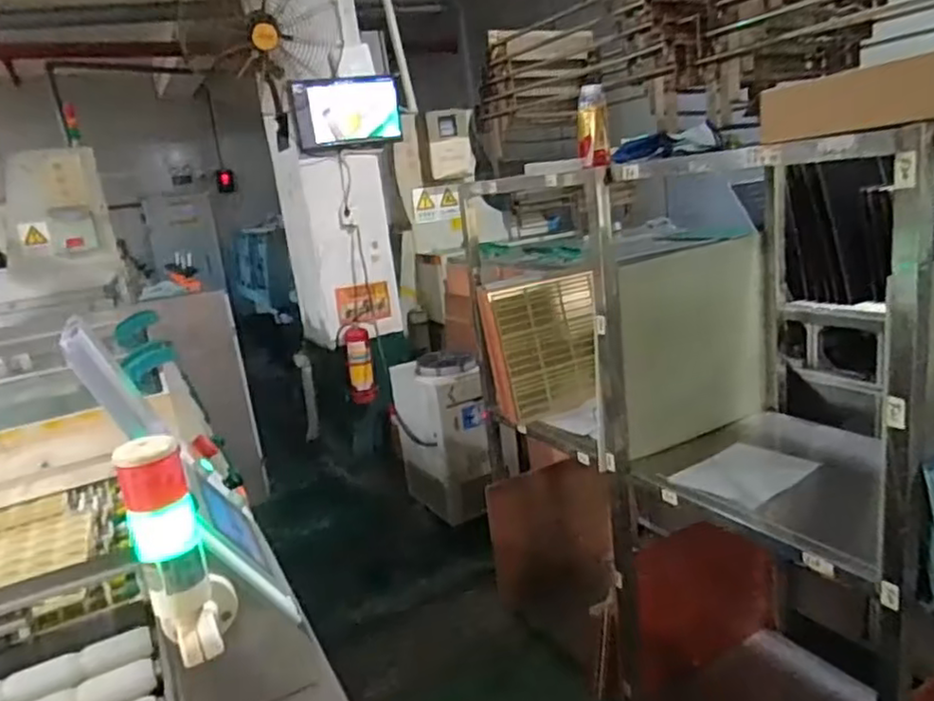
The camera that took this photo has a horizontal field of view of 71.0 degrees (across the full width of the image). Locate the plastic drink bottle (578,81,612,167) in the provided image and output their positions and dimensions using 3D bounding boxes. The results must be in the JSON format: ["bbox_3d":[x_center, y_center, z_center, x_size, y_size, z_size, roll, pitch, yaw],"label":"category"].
[{"bbox_3d":[0.298,-0.529,1.544,0.071,0.178,0.060,-5,14,10],"label":"plastic drink bottle"}]

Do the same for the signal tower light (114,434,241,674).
[{"bbox_3d":[-0.257,0.174,0.583,0.059,0.204,0.076,-10,14,-14],"label":"signal tower light"}]

